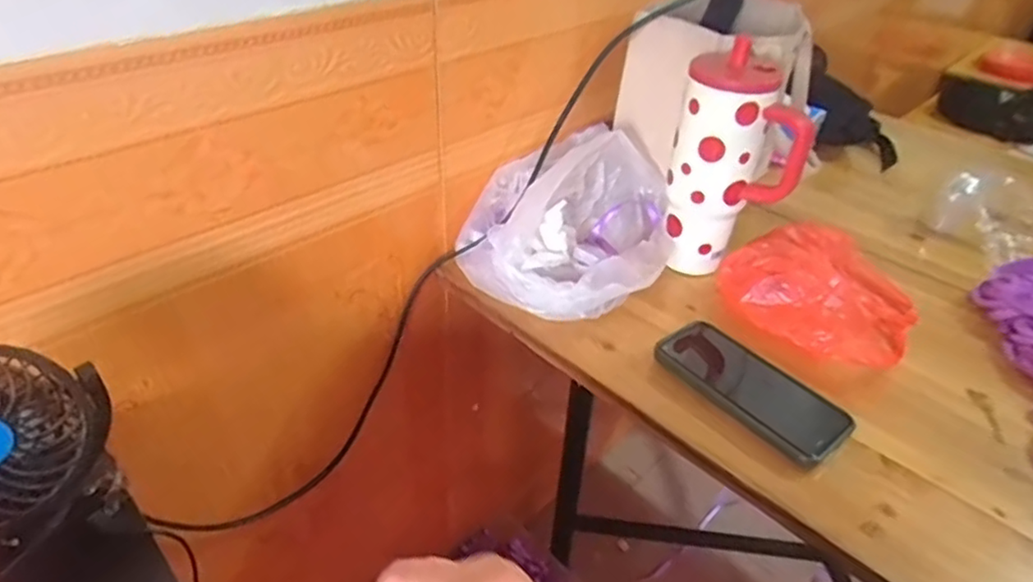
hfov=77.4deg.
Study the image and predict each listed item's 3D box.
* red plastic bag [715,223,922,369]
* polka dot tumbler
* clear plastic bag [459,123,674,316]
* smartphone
[{"bbox_3d":[0.318,-0.006,0.646,0.194,0.054,0.175,-23,45,-30],"label":"red plastic bag"},{"bbox_3d":[0.208,-0.111,0.633,0.081,0.209,0.112,-12,40,-19],"label":"polka dot tumbler"},{"bbox_3d":[0.066,-0.079,0.680,0.212,0.096,0.260,25,43,26],"label":"clear plastic bag"},{"bbox_3d":[0.202,0.080,0.561,0.081,0.014,0.163,-23,45,-30],"label":"smartphone"}]

